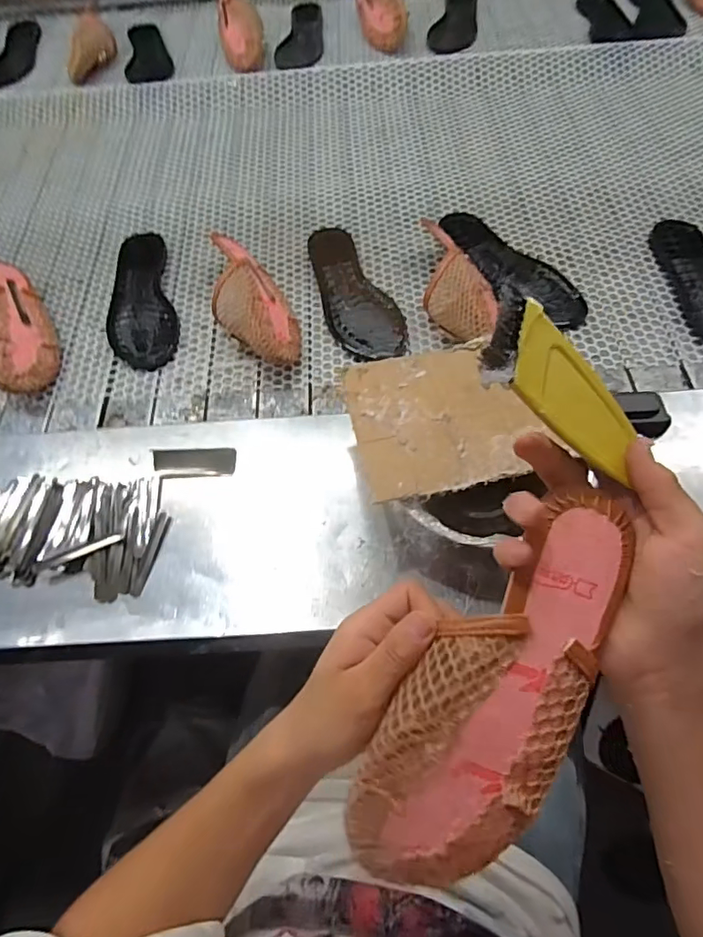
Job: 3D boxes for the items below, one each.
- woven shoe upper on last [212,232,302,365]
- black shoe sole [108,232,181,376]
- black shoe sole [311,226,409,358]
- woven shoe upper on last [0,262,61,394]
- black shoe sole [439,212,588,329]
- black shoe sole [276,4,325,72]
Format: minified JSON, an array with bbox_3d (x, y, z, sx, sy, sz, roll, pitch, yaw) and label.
[{"bbox_3d":[-0.132,-0.216,0.665,0.089,0.072,0.209,-29,65,-11],"label":"woven shoe upper on last"},{"bbox_3d":[-0.305,-0.247,0.723,0.091,0.013,0.260,-16,63,-5],"label":"black shoe sole"},{"bbox_3d":[0.001,-0.246,0.697,0.092,0.029,0.239,-20,63,-7],"label":"black shoe sole"},{"bbox_3d":[-0.453,-0.197,0.670,0.073,0.066,0.223,-25,64,-9],"label":"woven shoe upper on last"},{"bbox_3d":[0.209,-0.274,0.686,0.088,0.013,0.251,-37,66,-14],"label":"black shoe sole"},{"bbox_3d":[-0.102,-0.902,1.050,0.091,0.018,0.274,4,62,5],"label":"black shoe sole"}]

